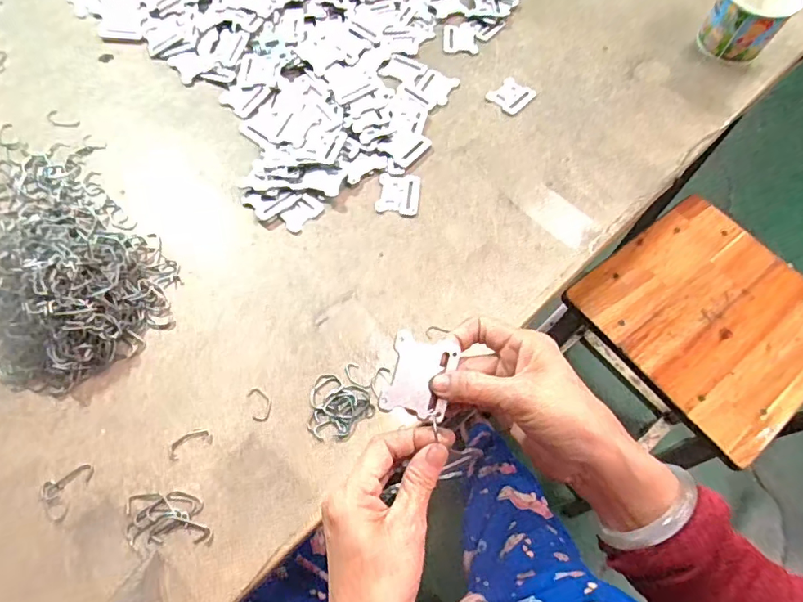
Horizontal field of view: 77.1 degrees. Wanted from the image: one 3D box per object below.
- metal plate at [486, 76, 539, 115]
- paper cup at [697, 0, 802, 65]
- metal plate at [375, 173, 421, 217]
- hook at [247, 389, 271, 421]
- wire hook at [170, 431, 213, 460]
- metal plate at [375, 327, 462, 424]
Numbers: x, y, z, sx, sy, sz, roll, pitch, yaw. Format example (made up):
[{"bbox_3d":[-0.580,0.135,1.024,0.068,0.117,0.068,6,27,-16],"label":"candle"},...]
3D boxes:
[{"bbox_3d":[0.134,-0.251,0.614,0.044,0.006,0.050,40,68,16],"label":"metal plate"},{"bbox_3d":[0.434,-0.356,0.635,0.085,0.080,0.086,1,63,-2],"label":"paper cup"},{"bbox_3d":[-0.003,-0.116,0.542,0.044,0.004,0.052,7,63,1],"label":"metal plate"},{"bbox_3d":[-0.122,0.089,0.436,0.018,0.004,0.031,-18,66,-11],"label":"hook"},{"bbox_3d":[-0.177,0.118,0.420,0.035,0.004,0.016,-24,67,-14],"label":"wire hook"},{"bbox_3d":[0.012,0.046,0.315,0.042,0.004,0.051,17,84,-14],"label":"metal plate"}]

